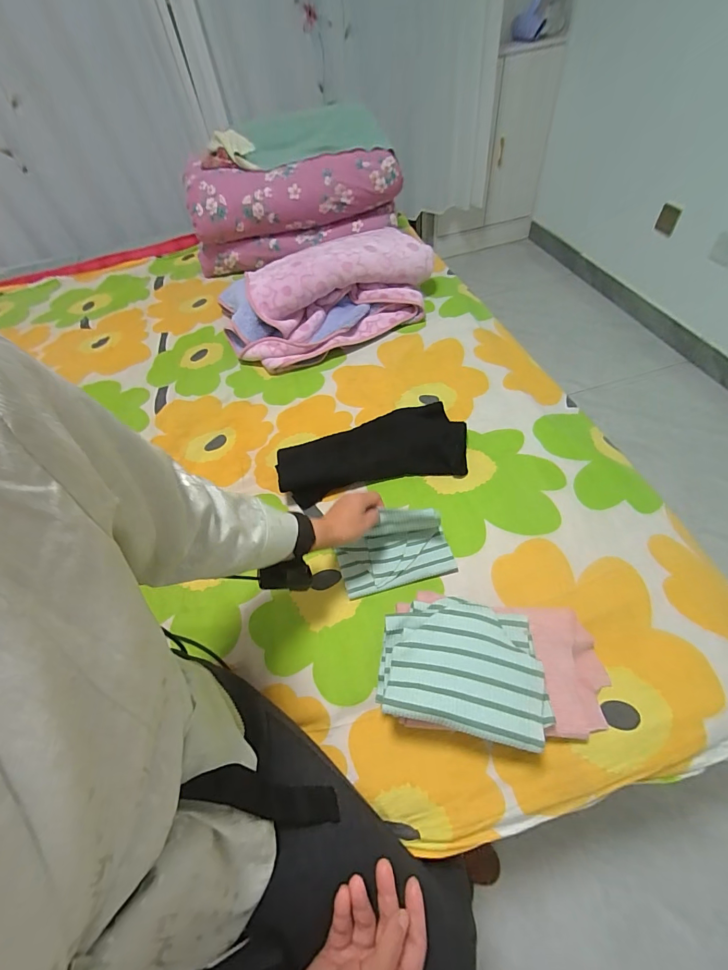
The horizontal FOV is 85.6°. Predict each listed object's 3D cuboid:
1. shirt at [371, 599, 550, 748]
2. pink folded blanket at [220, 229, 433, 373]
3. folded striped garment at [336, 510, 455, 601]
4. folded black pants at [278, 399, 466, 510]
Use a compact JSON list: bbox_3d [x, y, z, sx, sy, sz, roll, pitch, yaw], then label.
[{"bbox_3d":[0.121,0.217,0.480,0.192,0.032,0.145,7,55,12],"label":"shirt"},{"bbox_3d":[-0.093,-0.498,1.009,0.544,0.157,0.340,-18,54,-6],"label":"pink folded blanket"},{"bbox_3d":[0.049,0.103,0.612,0.174,0.074,0.102,-12,59,-6],"label":"folded striped garment"},{"bbox_3d":[0.014,-0.063,0.752,0.356,0.035,0.176,-14,53,-3],"label":"folded black pants"}]

